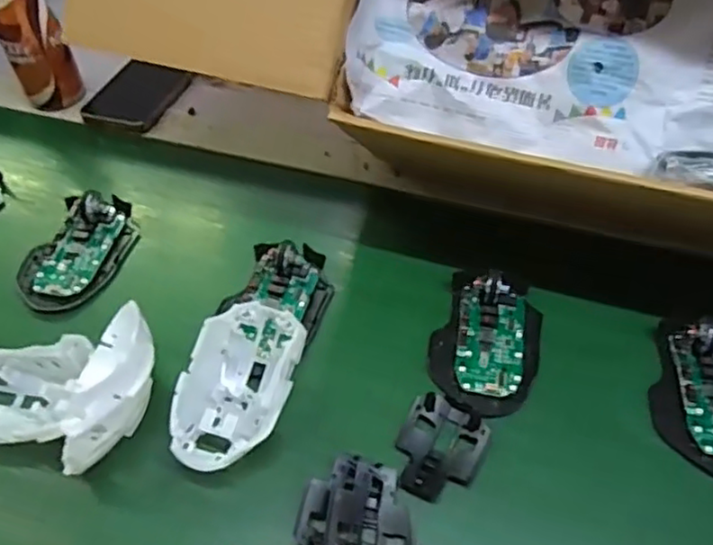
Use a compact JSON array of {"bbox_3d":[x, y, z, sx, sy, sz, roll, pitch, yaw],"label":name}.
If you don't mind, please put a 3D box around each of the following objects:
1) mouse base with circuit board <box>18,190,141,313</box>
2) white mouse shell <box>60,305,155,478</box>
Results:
[{"bbox_3d":[-0.223,-0.020,0.512,0.067,0.029,0.110,16,53,14],"label":"mouse base with circuit board"},{"bbox_3d":[-0.144,0.074,0.401,0.032,0.074,0.101,9,51,7],"label":"white mouse shell"}]

